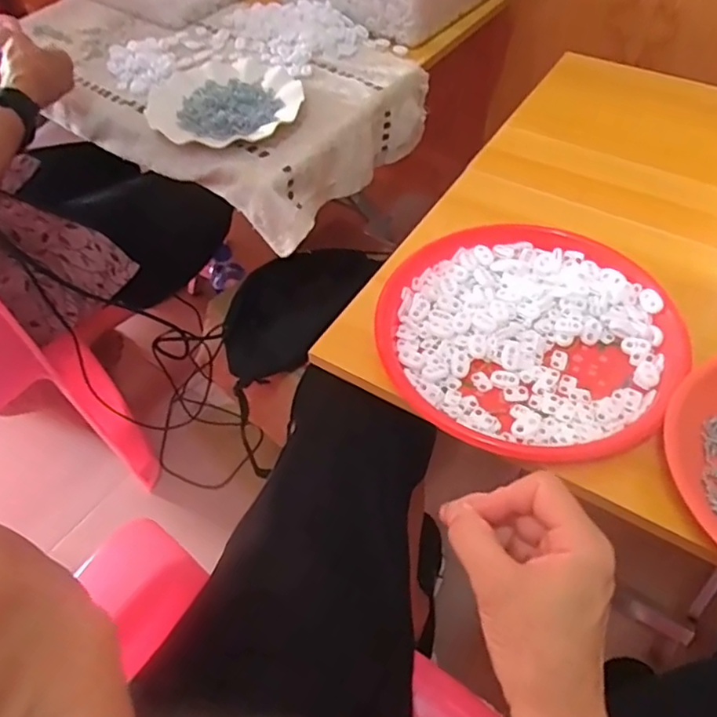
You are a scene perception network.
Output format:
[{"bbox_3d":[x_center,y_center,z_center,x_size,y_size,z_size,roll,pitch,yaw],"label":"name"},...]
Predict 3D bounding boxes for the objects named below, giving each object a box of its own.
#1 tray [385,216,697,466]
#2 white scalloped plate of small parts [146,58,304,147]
[{"bbox_3d":[0.142,-0.030,0.527,0.234,0.025,0.239,-2,54,3],"label":"tray"},{"bbox_3d":[-0.164,-0.316,0.760,0.180,0.018,0.189,-2,52,2],"label":"white scalloped plate of small parts"}]

